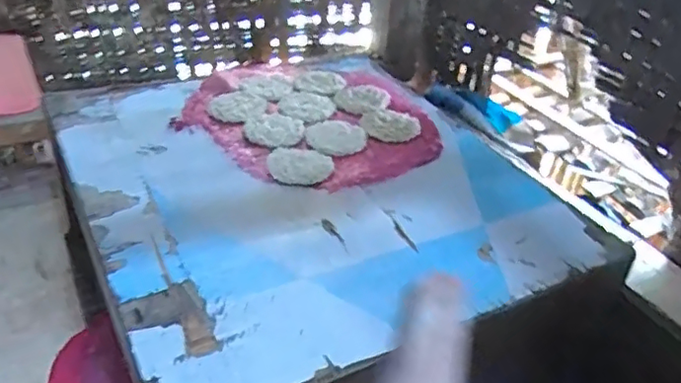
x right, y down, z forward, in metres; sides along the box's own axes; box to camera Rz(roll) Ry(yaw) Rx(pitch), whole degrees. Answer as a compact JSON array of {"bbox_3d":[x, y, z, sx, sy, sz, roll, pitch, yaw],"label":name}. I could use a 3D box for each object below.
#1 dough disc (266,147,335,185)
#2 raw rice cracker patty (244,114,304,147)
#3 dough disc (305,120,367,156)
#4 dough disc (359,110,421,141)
[{"bbox_3d":[-0.050,-0.033,0.742,0.080,0.006,0.080,3,35,-2],"label":"dough disc"},{"bbox_3d":[-0.090,-0.086,0.798,0.079,0.004,0.083,8,35,5],"label":"raw rice cracker patty"},{"bbox_3d":[-0.006,-0.076,0.798,0.079,0.007,0.078,3,35,-2],"label":"dough disc"},{"bbox_3d":[0.070,-0.096,0.838,0.084,0.006,0.084,3,35,-2],"label":"dough disc"}]

